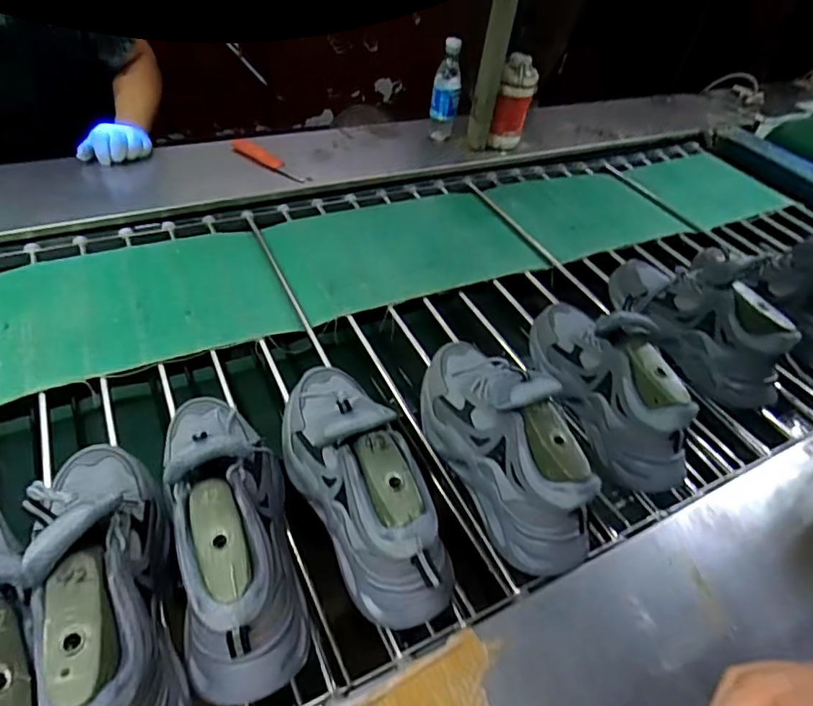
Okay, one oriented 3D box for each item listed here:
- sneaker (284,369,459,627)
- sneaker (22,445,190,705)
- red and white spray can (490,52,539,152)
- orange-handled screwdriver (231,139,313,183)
[{"bbox_3d":[-0.052,0.112,0.543,0.095,0.137,0.298,-19,53,-23],"label":"sneaker"},{"bbox_3d":[-0.253,0.182,0.438,0.095,0.145,0.304,-10,50,-17],"label":"sneaker"},{"bbox_3d":[0.239,-0.550,1.188,0.073,0.191,0.061,16,47,7],"label":"red and white spray can"},{"bbox_3d":[-0.275,-0.385,1.072,0.180,0.020,0.036,30,46,5],"label":"orange-handled screwdriver"}]

